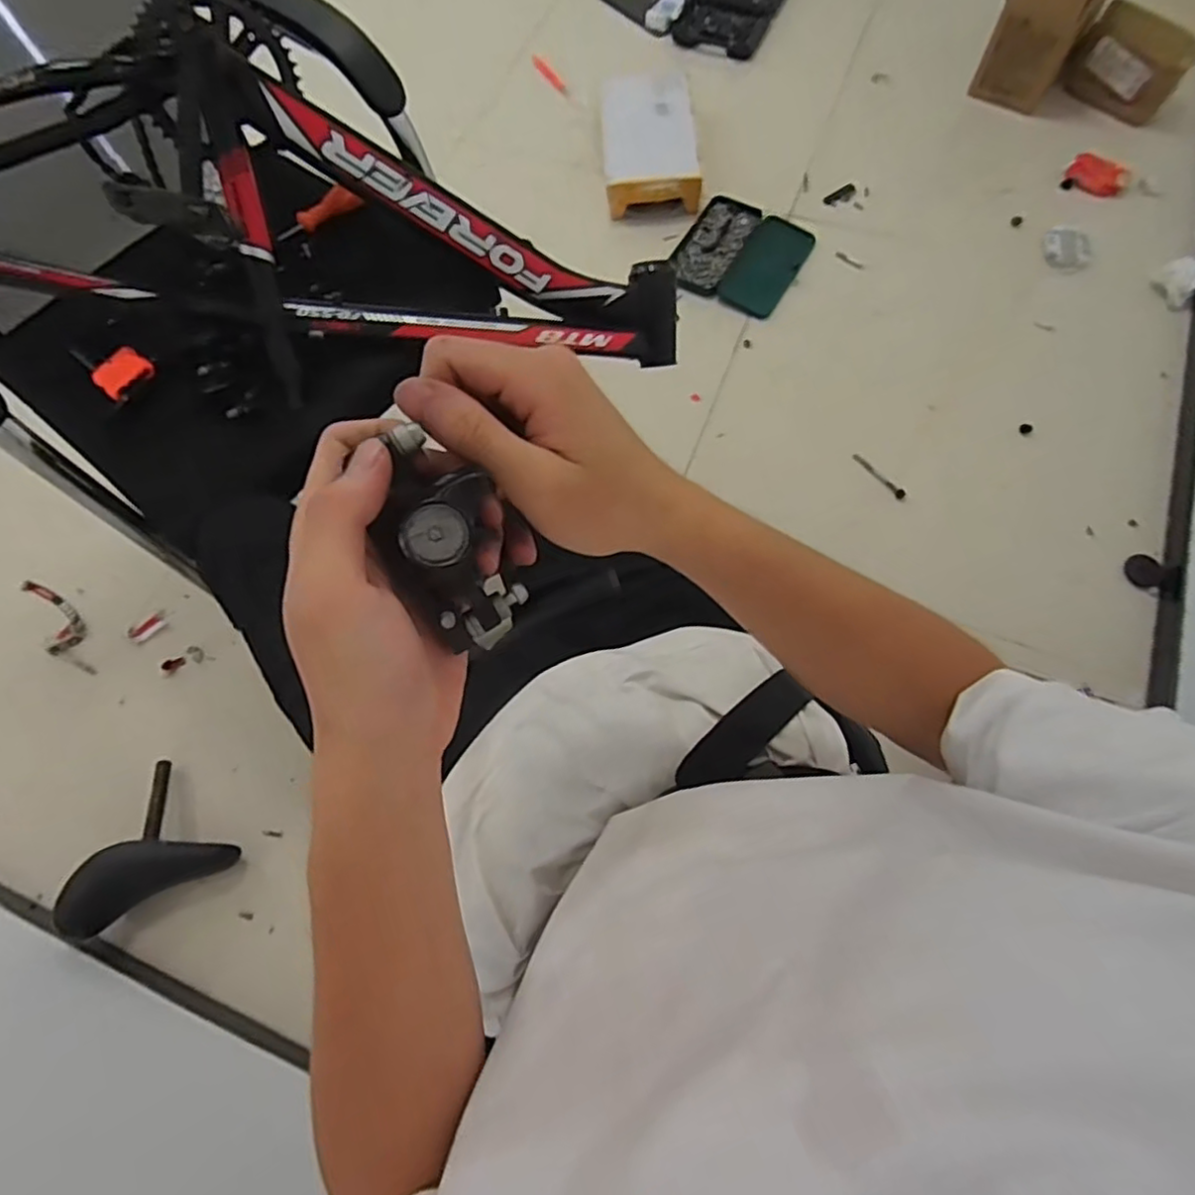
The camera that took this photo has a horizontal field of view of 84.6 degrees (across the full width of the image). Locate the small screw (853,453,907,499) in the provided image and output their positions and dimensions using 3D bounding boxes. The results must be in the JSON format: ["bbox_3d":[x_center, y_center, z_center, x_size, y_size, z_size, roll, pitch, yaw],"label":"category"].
[{"bbox_3d":[0.504,-0.219,1.174,0.016,0.013,0.117,-36,74,-10],"label":"small screw"}]

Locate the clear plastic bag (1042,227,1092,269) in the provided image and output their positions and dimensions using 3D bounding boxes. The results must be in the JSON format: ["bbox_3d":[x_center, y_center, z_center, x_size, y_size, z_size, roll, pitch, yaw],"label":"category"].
[{"bbox_3d":[0.894,-0.665,1.252,0.082,0.022,0.088,6,69,6],"label":"clear plastic bag"}]

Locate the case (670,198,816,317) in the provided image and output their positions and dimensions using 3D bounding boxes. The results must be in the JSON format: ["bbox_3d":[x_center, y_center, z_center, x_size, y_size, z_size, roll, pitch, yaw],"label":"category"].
[{"bbox_3d":[0.294,-0.711,1.336,0.238,0.026,0.247,30,73,14],"label":"case"}]

